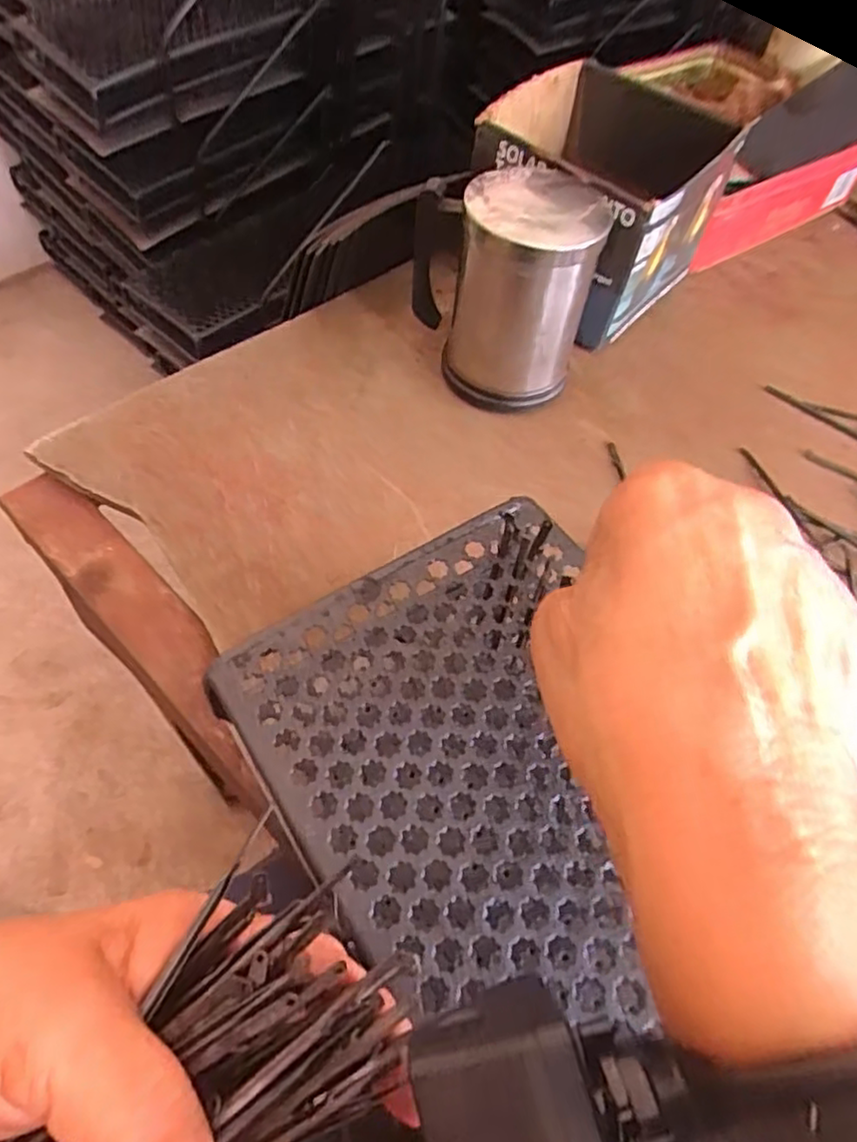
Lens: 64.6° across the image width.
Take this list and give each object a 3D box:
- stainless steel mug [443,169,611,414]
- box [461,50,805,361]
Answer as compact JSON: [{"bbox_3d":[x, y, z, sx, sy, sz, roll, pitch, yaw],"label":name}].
[{"bbox_3d":[0.054,-0.163,0.410,0.075,0.130,0.069,6,56,0],"label":"stainless steel mug"},{"bbox_3d":[0.106,-0.250,0.465,0.145,0.109,0.138,36,61,18],"label":"box"}]

